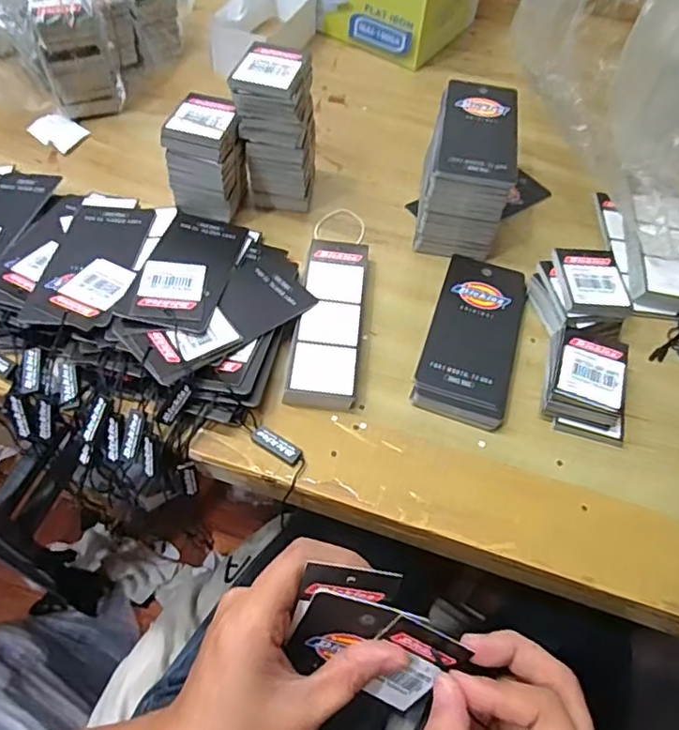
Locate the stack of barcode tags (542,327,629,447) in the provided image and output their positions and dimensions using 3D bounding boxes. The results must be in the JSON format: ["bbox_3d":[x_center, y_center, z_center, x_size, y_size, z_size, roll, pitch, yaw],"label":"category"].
[{"bbox_3d":[0.143,0.008,0.336,0.046,0.021,0.064,14,56,6],"label":"stack of barcode tags"}]

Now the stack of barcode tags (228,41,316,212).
[{"bbox_3d":[-0.040,-0.157,0.393,0.046,0.097,0.051,10,56,3],"label":"stack of barcode tags"}]

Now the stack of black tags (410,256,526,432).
[{"bbox_3d":[0.083,-0.019,0.355,0.053,0.012,0.118,18,57,8],"label":"stack of black tags"}]

